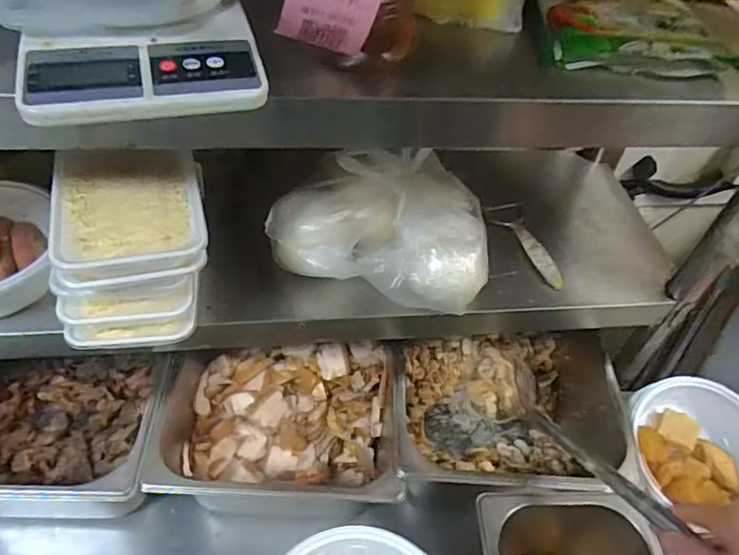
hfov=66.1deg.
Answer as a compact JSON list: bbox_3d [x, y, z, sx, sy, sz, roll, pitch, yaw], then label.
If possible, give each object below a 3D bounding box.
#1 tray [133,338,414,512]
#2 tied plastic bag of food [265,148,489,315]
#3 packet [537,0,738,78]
[{"bbox_3d":[-0.106,0.185,0.688,0.251,0.155,0.240,1,48,-5],"label":"tray"},{"bbox_3d":[0.016,-0.067,0.608,0.228,0.091,0.173,12,48,4],"label":"tied plastic bag of food"},{"bbox_3d":[0.224,-0.220,0.499,0.144,0.026,0.164,4,48,-3],"label":"packet"}]

